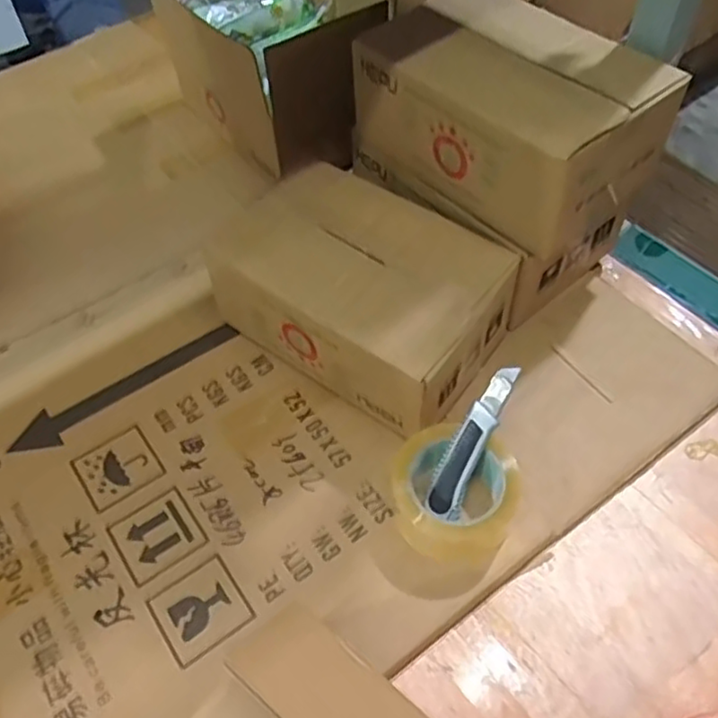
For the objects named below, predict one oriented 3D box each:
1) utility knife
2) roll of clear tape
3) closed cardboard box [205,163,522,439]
[{"bbox_3d":[0.098,0.070,0.582,0.030,0.013,0.140,28,93,23],"label":"utility knife"},{"bbox_3d":[0.081,0.115,0.589,0.105,0.052,0.099,-1,54,2],"label":"roll of clear tape"},{"bbox_3d":[0.000,-0.068,0.680,0.267,0.122,0.176,29,61,21],"label":"closed cardboard box"}]

